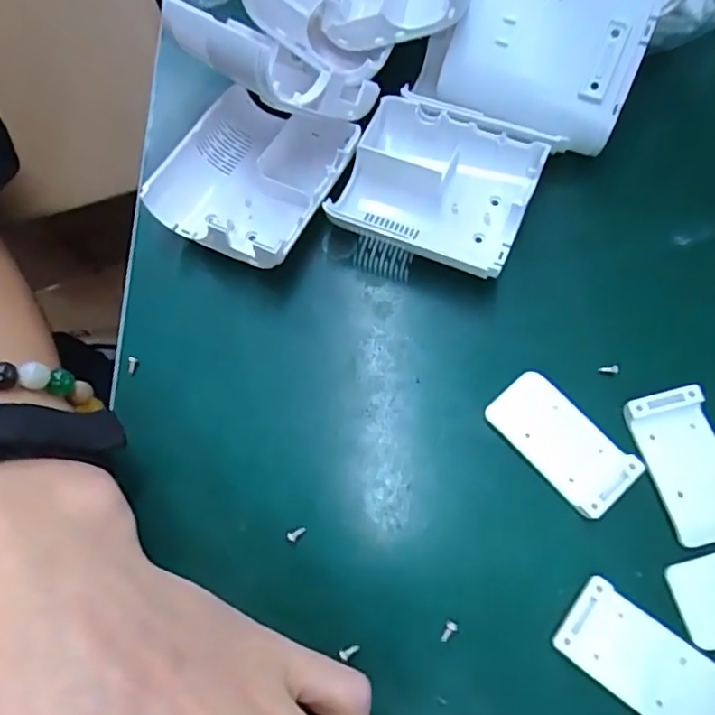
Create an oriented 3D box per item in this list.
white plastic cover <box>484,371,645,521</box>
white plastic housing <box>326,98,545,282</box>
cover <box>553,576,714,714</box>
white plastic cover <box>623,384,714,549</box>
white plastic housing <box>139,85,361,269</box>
[{"bbox_3d":[0.078,0.032,0.224,0.029,0.007,0.056,-41,72,-11],"label":"white plastic cover"},{"bbox_3d":[0.033,-0.074,0.261,0.080,0.021,0.066,23,72,12],"label":"white plastic housing"},{"bbox_3d":[0.095,0.101,0.196,0.054,0.005,0.027,35,75,15],"label":"cover"},{"bbox_3d":[0.123,0.040,0.219,0.029,0.007,0.054,-14,69,-2],"label":"white plastic cover"},{"bbox_3d":[-0.046,-0.081,0.265,0.071,0.032,0.079,24,72,12],"label":"white plastic housing"}]

